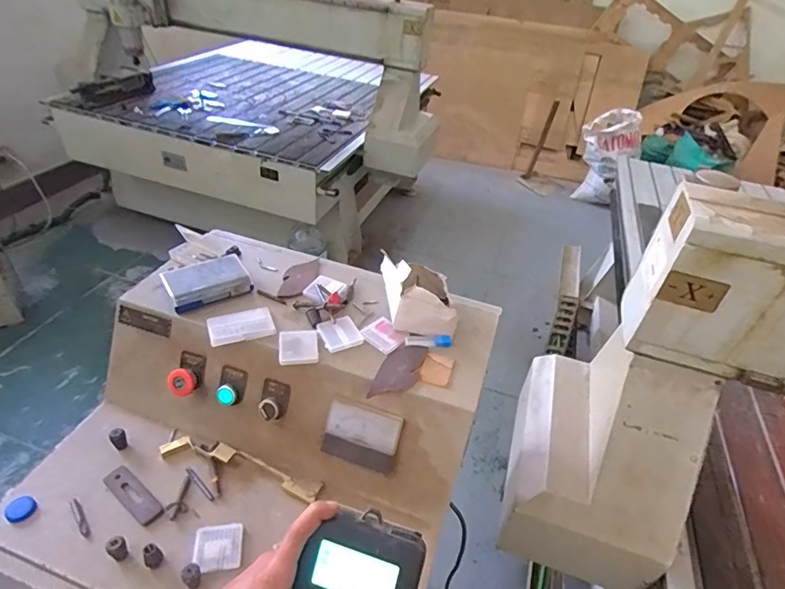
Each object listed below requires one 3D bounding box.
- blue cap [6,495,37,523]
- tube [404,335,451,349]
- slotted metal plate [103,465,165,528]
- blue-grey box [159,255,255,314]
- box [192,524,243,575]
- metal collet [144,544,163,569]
[{"bbox_3d":[-0.467,0.270,0.595,0.028,0.010,0.031,29,44,27],"label":"blue cap"},{"bbox_3d":[0.052,0.066,0.685,0.066,0.015,0.014,3,38,-4],"label":"tube"},{"bbox_3d":[-0.341,0.265,0.625,0.101,0.012,0.031,28,43,26],"label":"slotted metal plate"},{"bbox_3d":[-0.287,-0.018,0.730,0.117,0.037,0.085,-20,45,-29],"label":"blue-grey box"},{"bbox_3d":[-0.214,0.311,0.582,0.054,0.011,0.054,-2,39,-10],"label":"box"},{"bbox_3d":[-0.281,0.305,0.553,0.019,0.025,0.019,4,38,-3],"label":"metal collet"}]

